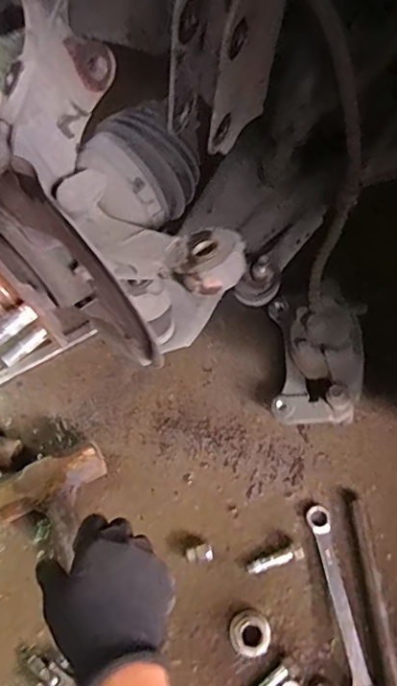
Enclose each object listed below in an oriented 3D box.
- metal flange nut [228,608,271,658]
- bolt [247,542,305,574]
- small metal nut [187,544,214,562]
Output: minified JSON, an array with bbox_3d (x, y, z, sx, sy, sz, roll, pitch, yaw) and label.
[{"bbox_3d":[0.053,0.297,0.549,0.042,0.018,0.041,-1,65,2],"label":"metal flange nut"},{"bbox_3d":[0.083,0.234,0.577,0.062,0.013,0.016,-20,66,-8],"label":"bolt"},{"bbox_3d":[0.001,0.227,0.579,0.028,0.016,0.016,-10,65,-3],"label":"small metal nut"}]

